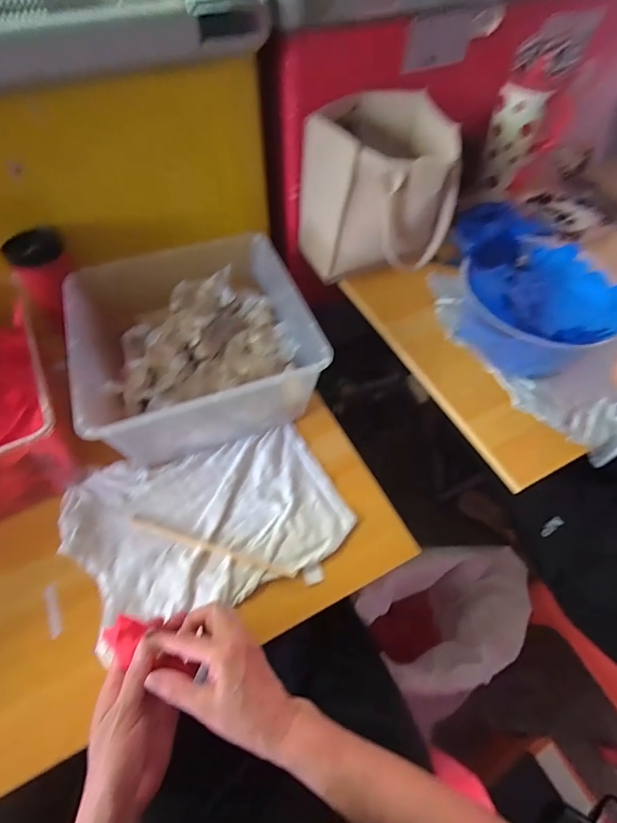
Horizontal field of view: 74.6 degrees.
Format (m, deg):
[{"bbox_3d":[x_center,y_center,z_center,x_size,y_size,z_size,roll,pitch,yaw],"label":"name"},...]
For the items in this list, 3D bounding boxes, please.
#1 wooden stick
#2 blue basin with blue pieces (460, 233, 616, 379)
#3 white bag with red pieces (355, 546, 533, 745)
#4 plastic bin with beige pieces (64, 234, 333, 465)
[{"bbox_3d":[-0.121,0.167,0.504,0.219,0.004,0.011,17,60,8],"label":"wooden stick"},{"bbox_3d":[0.330,-0.158,0.600,0.215,0.098,0.210,1,57,-1],"label":"blue basin with blue pieces"},{"bbox_3d":[0.262,0.401,0.797,0.320,0.221,0.225,-26,62,-17],"label":"white bag with red pieces"},{"bbox_3d":[-0.154,-0.092,0.582,0.295,0.136,0.264,-17,59,-12],"label":"plastic bin with beige pieces"}]

